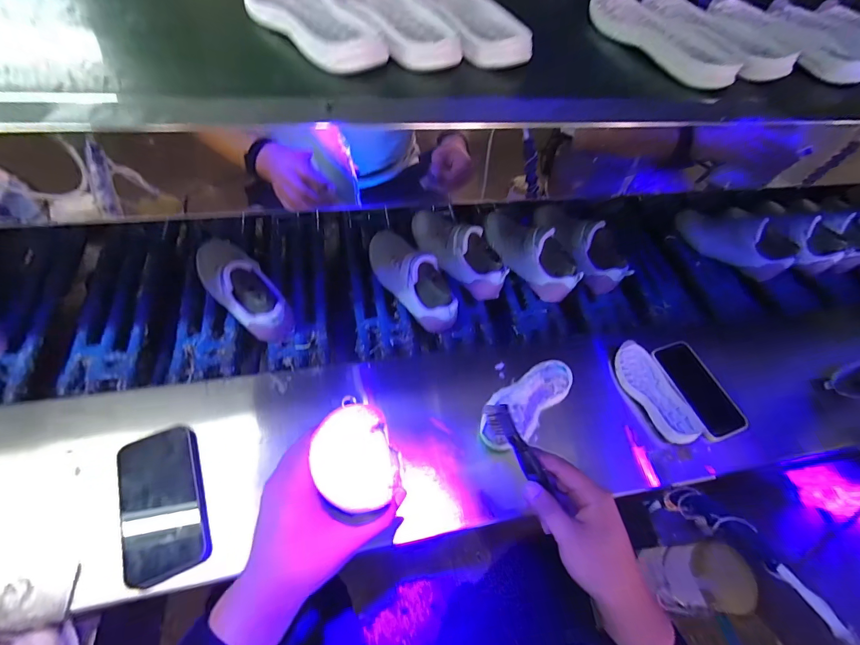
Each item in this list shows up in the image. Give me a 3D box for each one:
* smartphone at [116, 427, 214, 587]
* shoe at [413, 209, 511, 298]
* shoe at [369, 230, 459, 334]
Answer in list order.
[{"bbox_3d":[-0.308,0.203,0.432,0.081,0.016,0.156,-21,58,-18],"label":"smartphone"},{"bbox_3d":[0.050,-0.131,0.706,0.075,0.098,0.221,-34,63,-25],"label":"shoe"},{"bbox_3d":[-0.034,-0.083,0.666,0.081,0.098,0.236,-27,60,-21],"label":"shoe"}]

